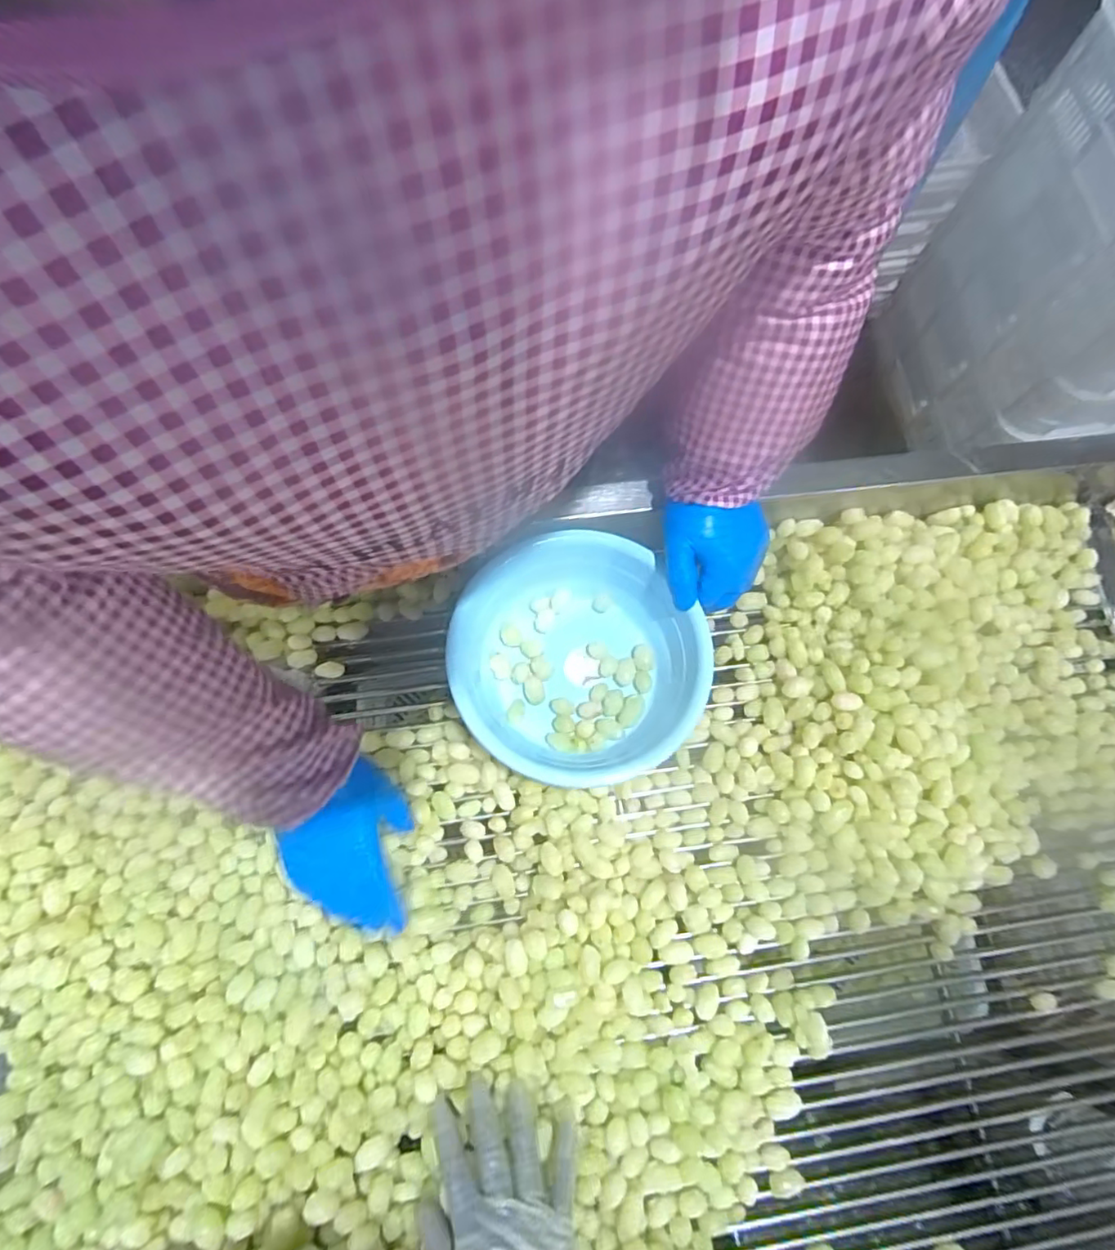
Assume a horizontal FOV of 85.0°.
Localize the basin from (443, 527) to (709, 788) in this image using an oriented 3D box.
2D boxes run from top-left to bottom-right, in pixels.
[{"bbox_3d":[0.017,0.034,0.543,0.205,0.096,0.214,0,76,-2],"label":"basin"}]

